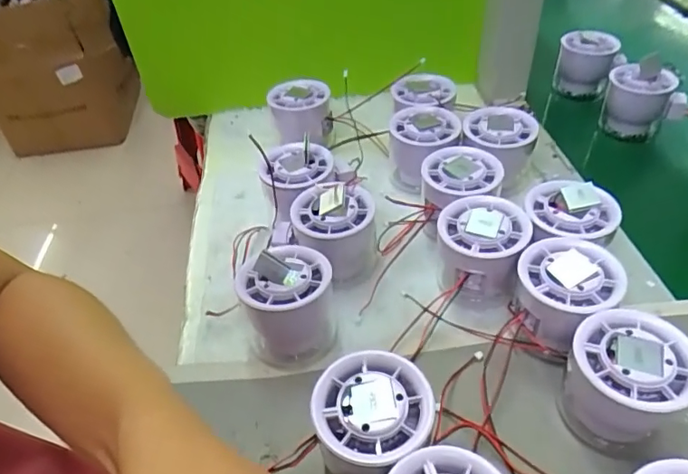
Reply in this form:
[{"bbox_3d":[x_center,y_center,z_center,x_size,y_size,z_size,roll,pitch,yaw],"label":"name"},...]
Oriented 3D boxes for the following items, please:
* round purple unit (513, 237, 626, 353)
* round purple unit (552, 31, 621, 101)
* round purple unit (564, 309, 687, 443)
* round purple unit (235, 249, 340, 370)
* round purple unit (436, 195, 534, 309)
[{"bbox_3d":[0.132,0.040,0.320,0.053,0.061,0.058,-2,43,2],"label":"round purple unit"},{"bbox_3d":[0.257,-0.184,0.571,0.051,0.070,0.046,6,43,13],"label":"round purple unit"},{"bbox_3d":[0.147,0.077,0.278,0.050,0.058,0.054,-2,43,2],"label":"round purple unit"},{"bbox_3d":[-0.035,0.039,0.330,0.056,0.072,0.056,-2,43,2],"label":"round purple unit"},{"bbox_3d":[0.092,0.012,0.356,0.055,0.061,0.054,1,43,6],"label":"round purple unit"}]

